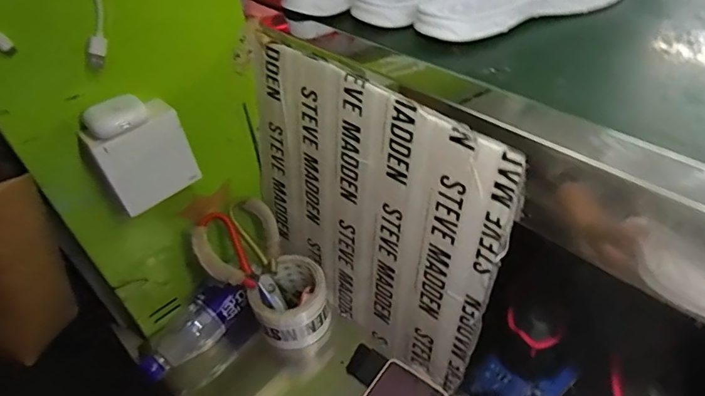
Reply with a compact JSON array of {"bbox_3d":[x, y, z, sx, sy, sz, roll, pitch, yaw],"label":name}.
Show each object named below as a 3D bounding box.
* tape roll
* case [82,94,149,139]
[{"bbox_3d":[-0.079,0.135,0.628,0.093,0.071,0.090,-3,43,2],"label":"tape roll"},{"bbox_3d":[-0.221,-0.078,0.453,0.052,0.020,0.037,-30,49,-25],"label":"case"}]

